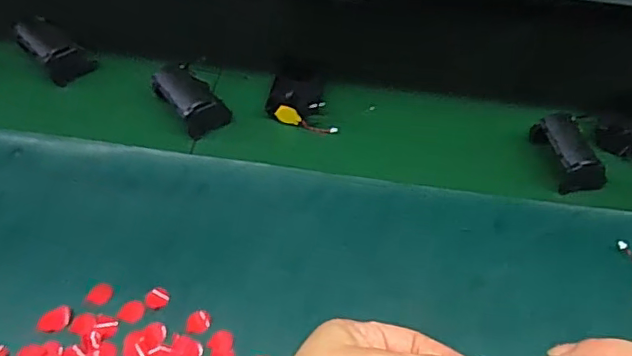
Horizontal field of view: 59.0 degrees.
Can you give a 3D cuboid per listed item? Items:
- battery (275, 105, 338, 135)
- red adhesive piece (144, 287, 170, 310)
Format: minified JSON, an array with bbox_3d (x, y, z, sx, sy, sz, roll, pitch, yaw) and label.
[{"bbox_3d":[-0.009,-0.055,0.529,0.060,0.018,0.004,15,24,-5],"label":"battery"},{"bbox_3d":[-0.116,0.087,0.408,0.017,0.004,0.017,3,50,-3],"label":"red adhesive piece"}]

